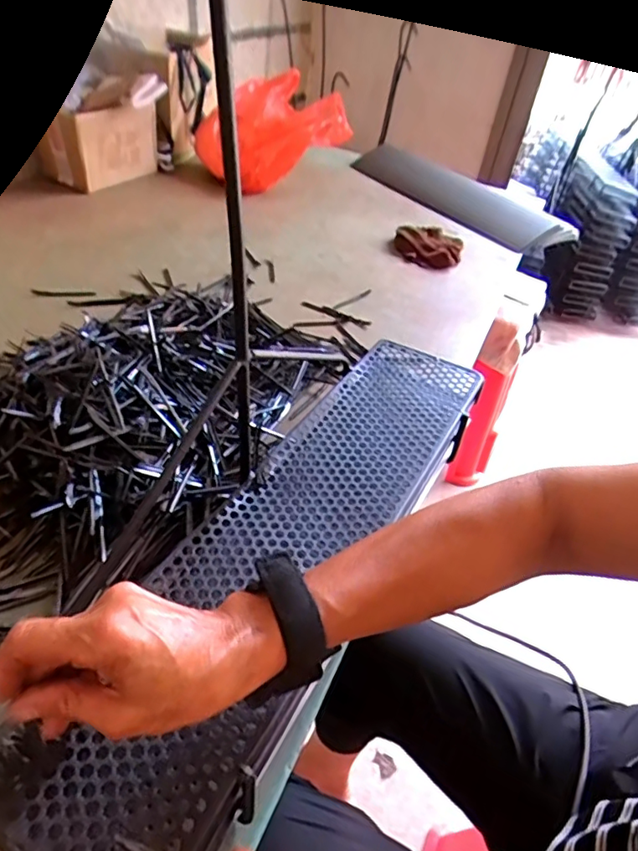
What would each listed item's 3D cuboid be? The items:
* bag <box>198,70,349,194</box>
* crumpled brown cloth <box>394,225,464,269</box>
[{"bbox_3d":[-0.117,-0.673,1.269,0.320,0.212,0.252,-7,43,-17],"label":"bag"},{"bbox_3d":[0.219,-0.366,1.102,0.143,0.044,0.112,13,44,5],"label":"crumpled brown cloth"}]

